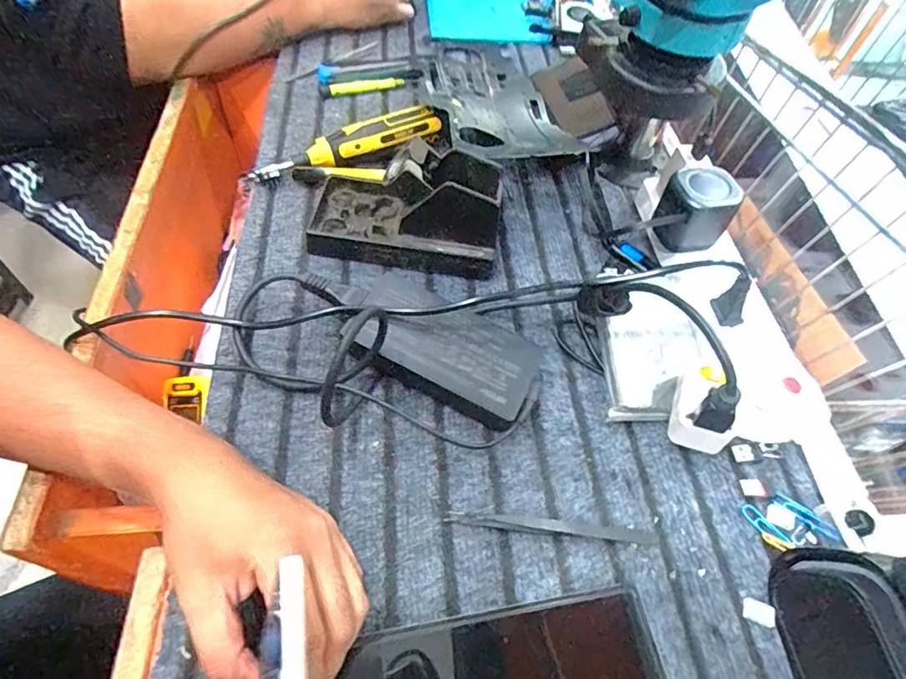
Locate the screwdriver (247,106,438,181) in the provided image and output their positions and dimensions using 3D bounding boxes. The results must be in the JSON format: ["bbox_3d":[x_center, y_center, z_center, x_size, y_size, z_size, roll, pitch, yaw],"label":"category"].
[{"bbox_3d":[-0.105,-0.189,0.500,0.189,0.038,0.034,-22,60,-18],"label":"screwdriver"}]

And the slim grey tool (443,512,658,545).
[{"bbox_3d":[0.063,0.120,0.331,0.135,0.004,0.009,6,56,0],"label":"slim grey tool"}]

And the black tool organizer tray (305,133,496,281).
[{"bbox_3d":[-0.040,-0.117,0.434,0.159,0.079,0.083,7,56,1],"label":"black tool organizer tray"}]

